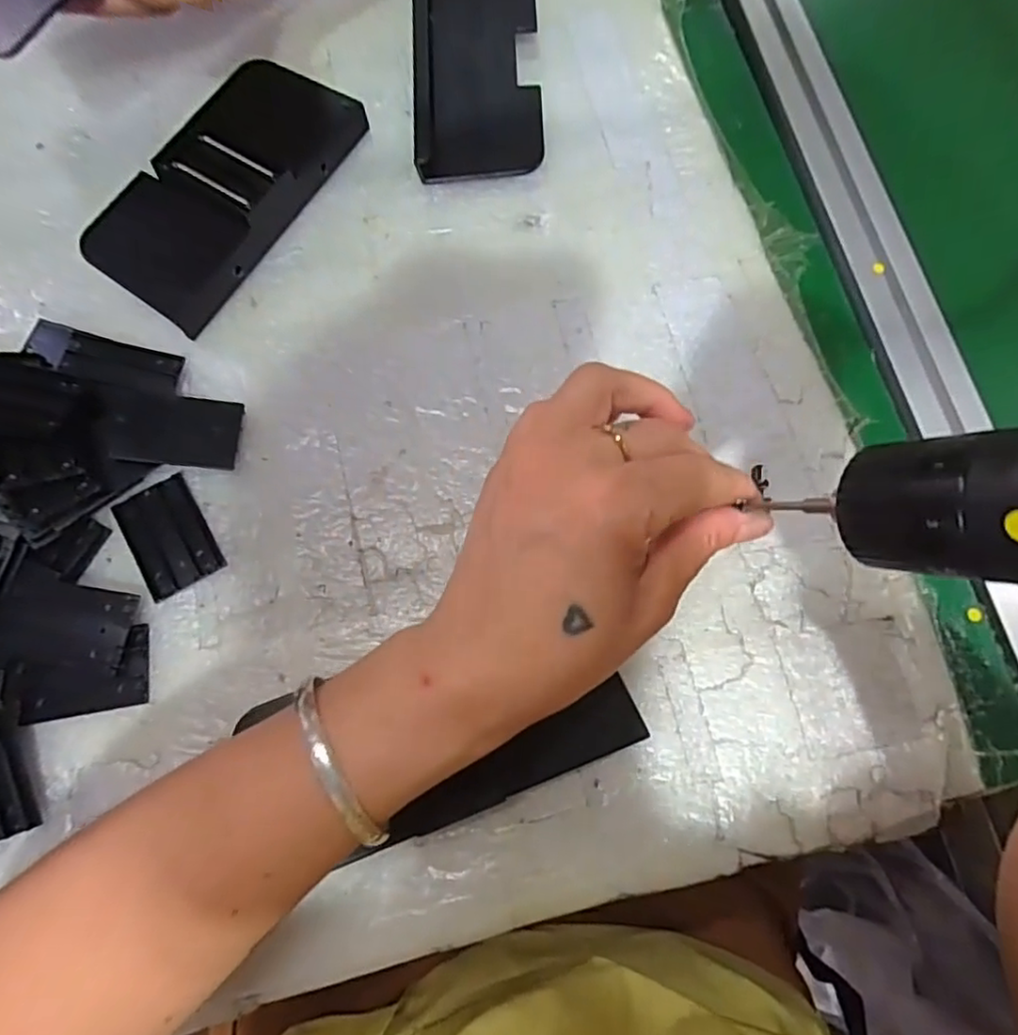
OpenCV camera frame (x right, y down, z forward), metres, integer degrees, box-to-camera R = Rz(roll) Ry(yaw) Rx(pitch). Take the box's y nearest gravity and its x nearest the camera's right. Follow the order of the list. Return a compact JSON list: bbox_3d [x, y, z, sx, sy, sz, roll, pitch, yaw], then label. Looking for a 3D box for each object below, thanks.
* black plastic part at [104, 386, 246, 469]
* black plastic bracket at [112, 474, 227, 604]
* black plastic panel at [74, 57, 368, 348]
[{"bbox_3d":[-0.164,-0.044,0.305,0.060,0.007,0.037,7,71,-13],"label":"black plastic part"},{"bbox_3d":[-0.163,0.009,0.299,0.035,0.005,0.053,-30,77,-9],"label":"black plastic bracket"},{"bbox_3d":[-0.153,-0.181,0.342,0.070,0.029,0.162,29,76,7],"label":"black plastic panel"}]

